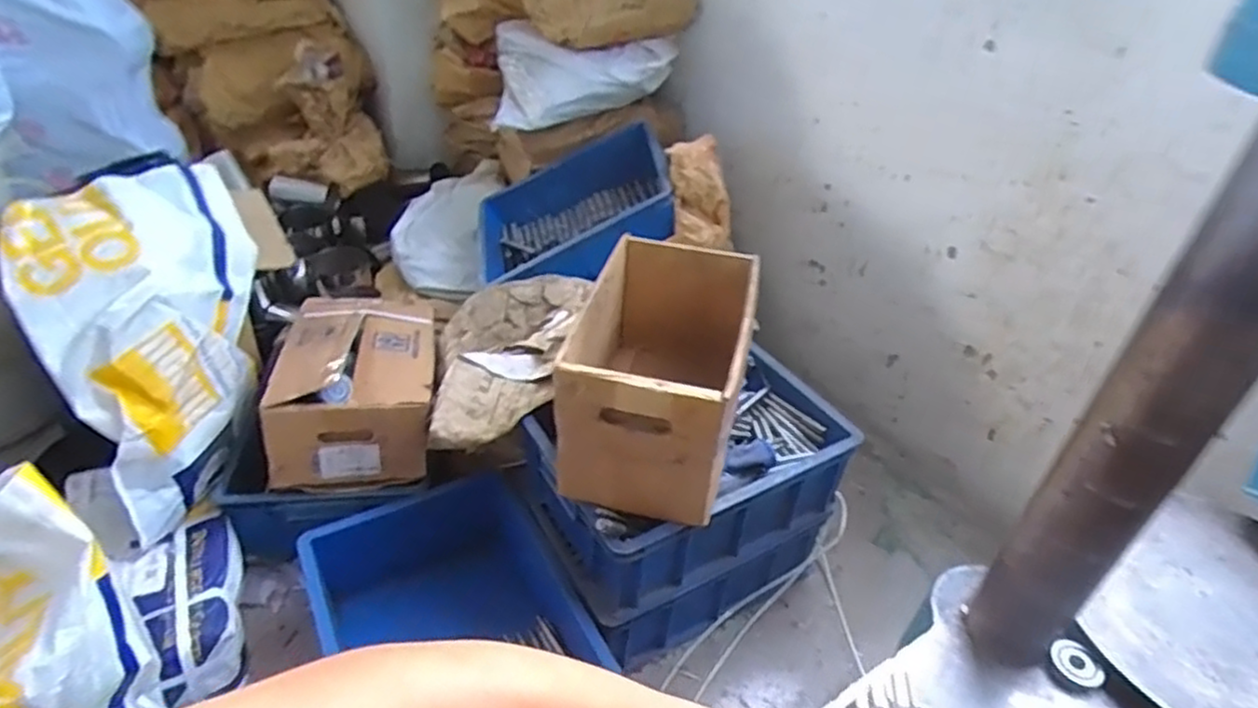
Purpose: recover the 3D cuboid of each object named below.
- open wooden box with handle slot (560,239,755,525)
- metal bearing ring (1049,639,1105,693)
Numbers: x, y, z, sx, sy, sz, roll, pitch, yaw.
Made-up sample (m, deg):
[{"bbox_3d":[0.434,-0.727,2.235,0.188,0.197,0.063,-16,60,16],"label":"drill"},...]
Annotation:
[{"bbox_3d":[0.044,0.020,0.908,0.196,0.192,0.310,12,38,9],"label":"open wooden box with handle slot"},{"bbox_3d":[0.343,0.238,0.543,0.034,0.010,0.037,-12,40,-21],"label":"metal bearing ring"}]

